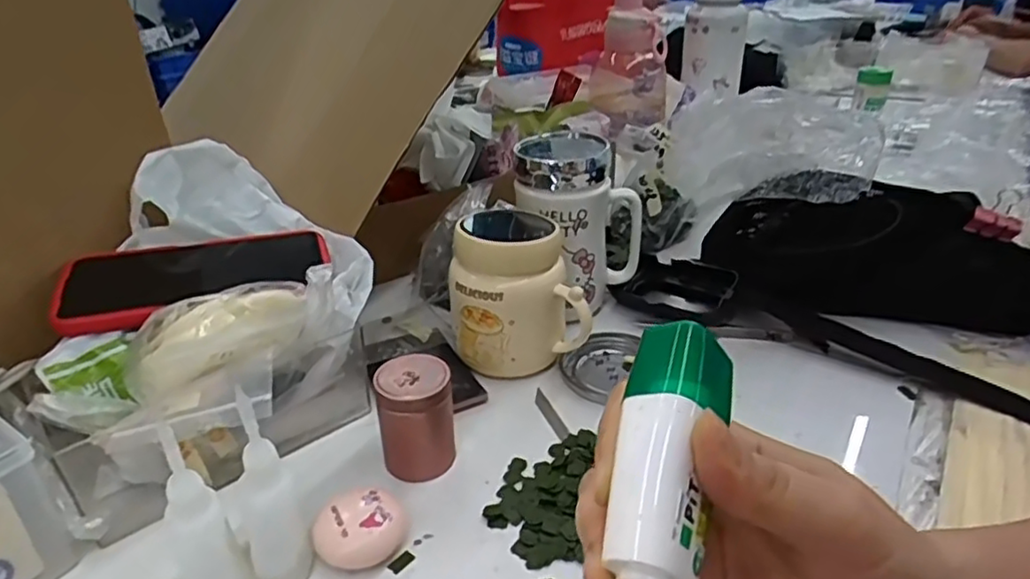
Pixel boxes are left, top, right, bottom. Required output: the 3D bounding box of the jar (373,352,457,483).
[{"bbox_3d":[-0.060,0.077,0.404,0.043,0.063,0.039,-6,29,-8],"label":"jar"}]

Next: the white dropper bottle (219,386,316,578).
[{"bbox_3d":[-0.122,0.102,0.318,0.030,0.105,0.027,-7,30,-10],"label":"white dropper bottle"}]

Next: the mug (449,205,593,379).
[{"bbox_3d":[-0.002,-0.002,0.491,0.092,0.108,0.092,-6,29,-9],"label":"mug"}]

